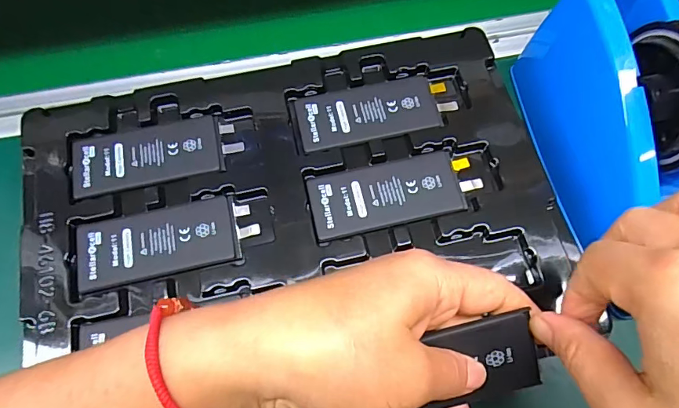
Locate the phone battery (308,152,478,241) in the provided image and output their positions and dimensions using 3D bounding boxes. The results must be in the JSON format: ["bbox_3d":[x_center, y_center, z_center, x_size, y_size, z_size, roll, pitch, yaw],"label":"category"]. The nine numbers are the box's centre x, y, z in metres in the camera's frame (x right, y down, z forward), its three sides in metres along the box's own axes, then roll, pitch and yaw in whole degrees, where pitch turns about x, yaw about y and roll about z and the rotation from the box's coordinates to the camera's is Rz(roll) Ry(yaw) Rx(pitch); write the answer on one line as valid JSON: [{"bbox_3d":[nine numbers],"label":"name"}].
[{"bbox_3d":[0.035,-0.008,0.285,0.107,0.004,0.043,-12,70,-6],"label":"phone battery"}]

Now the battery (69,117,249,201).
[{"bbox_3d":[-0.123,-0.033,0.294,0.106,0.004,0.043,-11,70,-5],"label":"battery"}]

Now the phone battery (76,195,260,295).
[{"bbox_3d":[-0.108,0.024,0.274,0.105,0.004,0.044,-12,70,-6],"label":"phone battery"}]

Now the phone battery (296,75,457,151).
[{"bbox_3d":[0.025,-0.065,0.306,0.107,0.004,0.044,-13,70,-6],"label":"phone battery"}]

